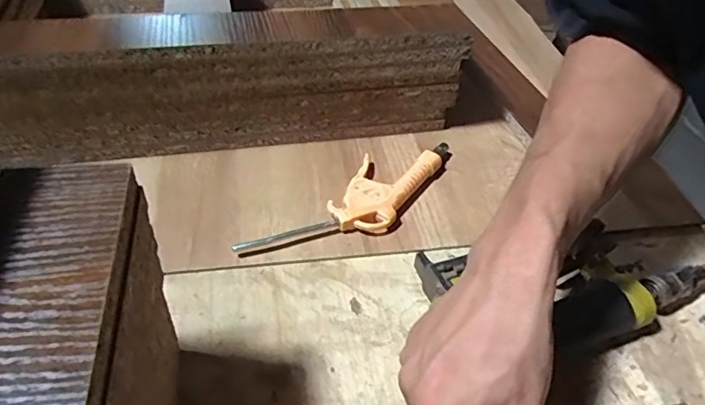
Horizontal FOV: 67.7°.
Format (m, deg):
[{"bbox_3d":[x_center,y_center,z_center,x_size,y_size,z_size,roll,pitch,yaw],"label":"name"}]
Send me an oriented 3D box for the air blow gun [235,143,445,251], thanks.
[{"bbox_3d":[0.009,-0.004,0.498,0.074,0.022,0.239,34,51,25],"label":"air blow gun"}]

